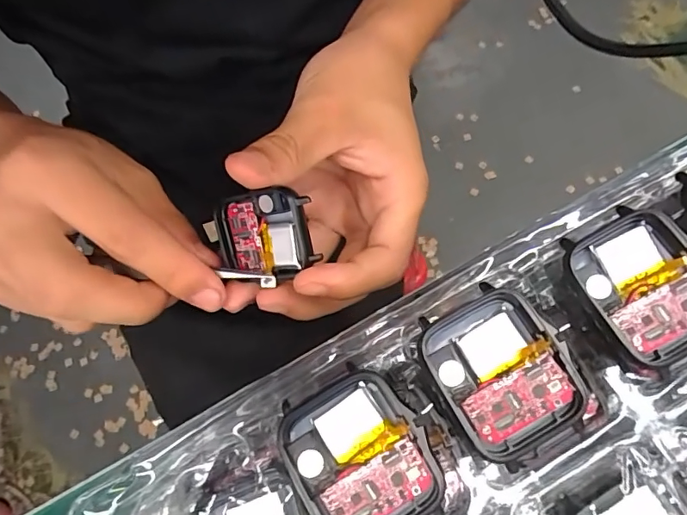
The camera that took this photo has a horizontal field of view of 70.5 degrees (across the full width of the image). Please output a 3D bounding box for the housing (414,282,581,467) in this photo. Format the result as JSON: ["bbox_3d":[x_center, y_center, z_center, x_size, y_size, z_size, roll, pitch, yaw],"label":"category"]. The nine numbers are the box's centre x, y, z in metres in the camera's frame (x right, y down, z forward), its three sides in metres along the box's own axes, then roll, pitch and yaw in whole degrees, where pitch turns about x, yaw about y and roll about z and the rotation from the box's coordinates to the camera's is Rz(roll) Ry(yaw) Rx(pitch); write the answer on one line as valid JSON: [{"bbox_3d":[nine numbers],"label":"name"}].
[{"bbox_3d":[0.047,0.033,0.143,0.038,0.007,0.045,-28,70,-5],"label":"housing"}]

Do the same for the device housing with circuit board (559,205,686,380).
[{"bbox_3d":[0.093,0.009,0.149,0.037,0.008,0.045,-28,70,-5],"label":"device housing with circuit board"}]

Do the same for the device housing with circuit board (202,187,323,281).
[{"bbox_3d":[-0.034,-0.009,0.202,0.051,0.008,0.035,-10,99,33],"label":"device housing with circuit board"}]

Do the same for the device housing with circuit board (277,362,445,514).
[{"bbox_3d":[0.005,0.059,0.141,0.037,0.008,0.047,-30,70,-6],"label":"device housing with circuit board"}]

